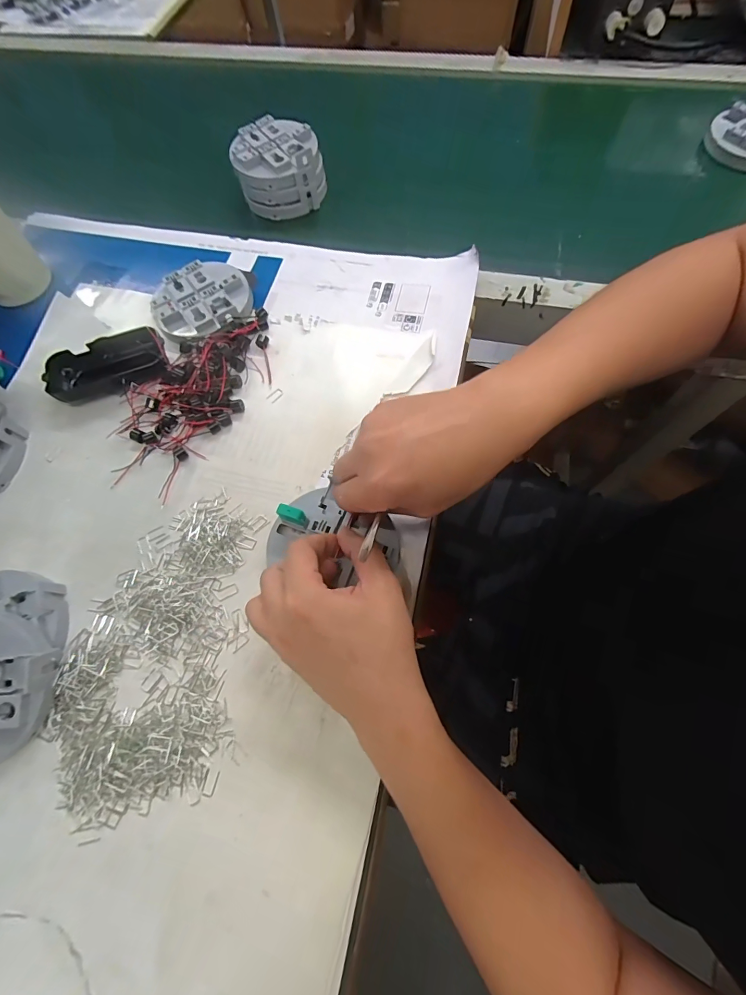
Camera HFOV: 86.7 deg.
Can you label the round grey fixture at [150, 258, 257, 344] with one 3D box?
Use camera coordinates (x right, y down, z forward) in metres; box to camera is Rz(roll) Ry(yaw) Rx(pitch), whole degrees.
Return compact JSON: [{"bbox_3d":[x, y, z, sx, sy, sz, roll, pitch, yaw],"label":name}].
[{"bbox_3d":[-0.180,-0.207,0.419,0.100,0.023,0.092,-1,69,2],"label":"round grey fixture"}]

